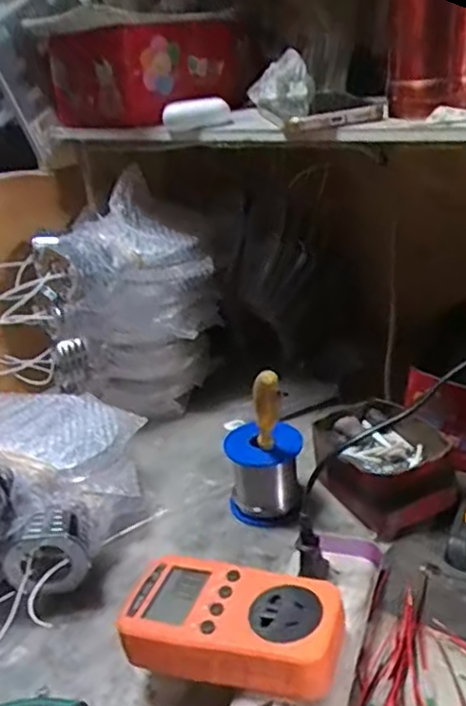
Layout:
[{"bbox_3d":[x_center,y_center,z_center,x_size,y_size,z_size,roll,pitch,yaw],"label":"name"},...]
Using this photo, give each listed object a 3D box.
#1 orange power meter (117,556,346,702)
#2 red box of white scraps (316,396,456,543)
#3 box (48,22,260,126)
[{"bbox_3d":[0.001,0.160,0.375,0.126,0.031,0.062,4,26,21],"label":"orange power meter"},{"bbox_3d":[0.128,0.094,0.542,0.099,0.053,0.125,-12,25,-14],"label":"red box of white scraps"},{"bbox_3d":[-0.089,-0.312,0.708,0.142,0.081,0.197,15,33,41],"label":"box"}]

